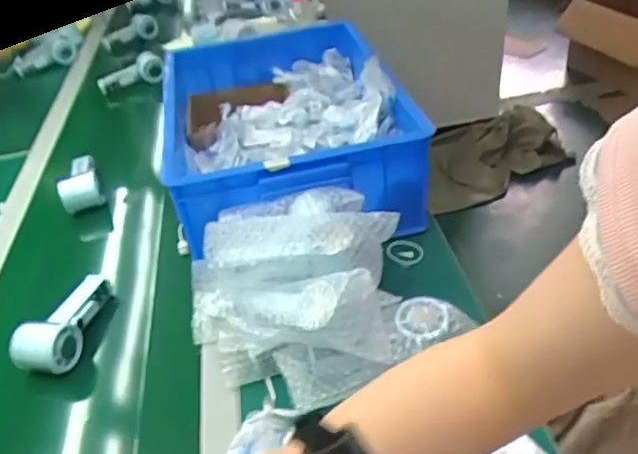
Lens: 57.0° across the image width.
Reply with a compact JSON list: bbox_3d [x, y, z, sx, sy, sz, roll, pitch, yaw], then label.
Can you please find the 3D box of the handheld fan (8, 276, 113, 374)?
[{"bbox_3d":[-0.319,0.113,0.736,0.076,0.049,0.153,-2,38,7],"label":"handheld fan"}]

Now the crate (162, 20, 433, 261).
[{"bbox_3d":[-0.059,-0.171,0.920,0.328,0.137,0.476,-12,38,-6],"label":"crate"}]

